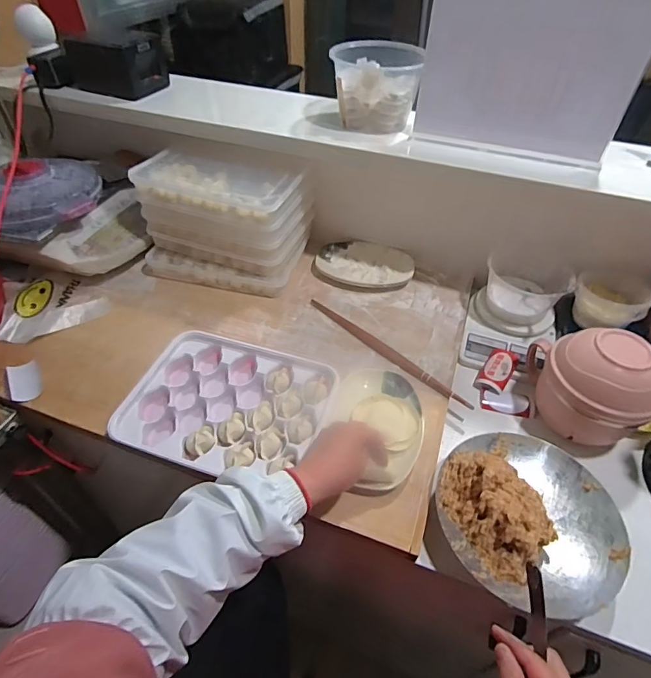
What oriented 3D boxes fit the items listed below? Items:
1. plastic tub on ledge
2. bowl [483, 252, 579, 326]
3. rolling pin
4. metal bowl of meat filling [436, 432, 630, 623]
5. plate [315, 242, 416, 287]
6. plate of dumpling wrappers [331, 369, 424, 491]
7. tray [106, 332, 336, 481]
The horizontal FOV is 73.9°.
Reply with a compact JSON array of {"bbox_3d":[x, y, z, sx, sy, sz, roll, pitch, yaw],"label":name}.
[{"bbox_3d":[0.088,-0.447,0.765,0.151,0.113,0.122,11,46,8],"label":"plastic tub on ledge"},{"bbox_3d":[0.361,-0.089,0.796,0.145,0.094,0.120,22,49,18],"label":"bowl"},{"bbox_3d":[0.101,0.017,0.751,0.348,0.016,0.024,36,55,28],"label":"rolling pin"},{"bbox_3d":[0.254,0.211,0.535,0.219,0.058,0.215,1,46,-1],"label":"metal bowl of meat filling"},{"bbox_3d":[0.082,-0.160,0.910,0.196,0.021,0.133,4,46,1],"label":"plate"},{"bbox_3d":[0.075,0.126,0.632,0.127,0.021,0.193,9,46,6],"label":"plate of dumpling wrappers"},{"bbox_3d":[-0.139,0.097,0.651,0.284,0.036,0.225,14,47,11],"label":"tray"}]

